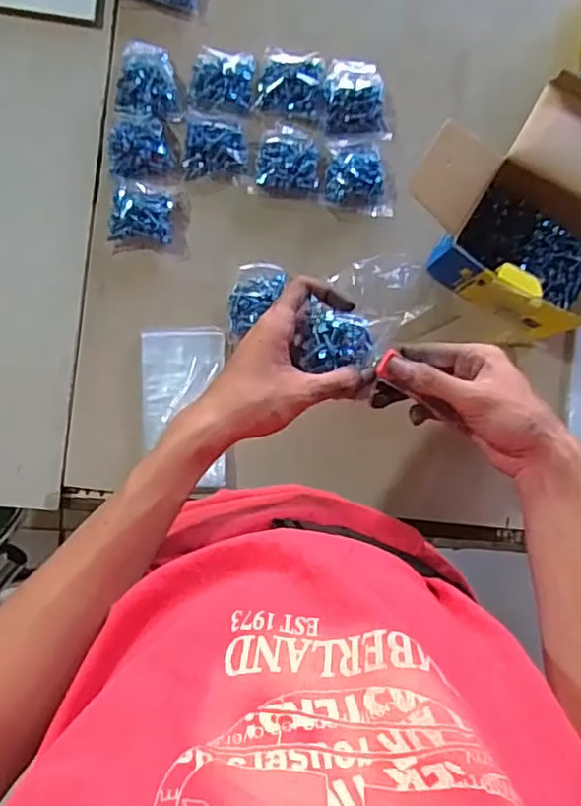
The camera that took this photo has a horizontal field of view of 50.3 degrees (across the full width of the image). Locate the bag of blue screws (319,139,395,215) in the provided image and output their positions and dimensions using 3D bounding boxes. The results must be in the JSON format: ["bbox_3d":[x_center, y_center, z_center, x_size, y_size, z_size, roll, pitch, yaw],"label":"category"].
[{"bbox_3d":[0.072,-0.231,0.626,0.072,0.015,0.075,7,88,-4],"label":"bag of blue screws"}]

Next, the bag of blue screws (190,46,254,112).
[{"bbox_3d":[-0.069,-0.323,0.616,0.062,0.020,0.058,5,88,-4],"label":"bag of blue screws"}]

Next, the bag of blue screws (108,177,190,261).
[{"bbox_3d":[-0.139,-0.183,0.614,0.075,0.022,0.069,5,88,-4],"label":"bag of blue screws"}]

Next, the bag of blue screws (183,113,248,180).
[{"bbox_3d":[-0.076,-0.257,0.617,0.063,0.023,0.058,-1,89,-4],"label":"bag of blue screws"}]

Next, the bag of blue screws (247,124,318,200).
[{"bbox_3d":[-0.004,-0.245,0.620,0.066,0.017,0.071,3,88,-4],"label":"bag of blue screws"}]

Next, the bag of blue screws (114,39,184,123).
[{"bbox_3d":[-0.140,-0.319,0.615,0.067,0.021,0.076,4,88,-4],"label":"bag of blue screws"}]

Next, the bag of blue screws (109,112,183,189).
[{"bbox_3d":[-0.142,-0.250,0.615,0.071,0.018,0.061,7,88,-4],"label":"bag of blue screws"}]

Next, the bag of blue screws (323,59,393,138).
[{"bbox_3d":[0.068,-0.312,0.630,0.064,0.020,0.082,-1,89,-4],"label":"bag of blue screws"}]

